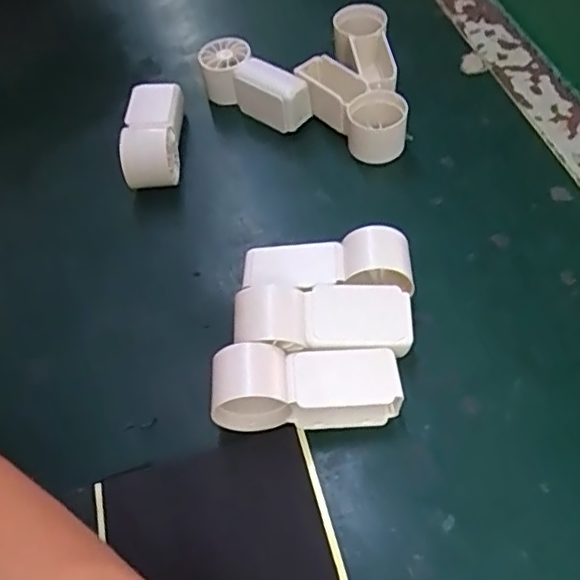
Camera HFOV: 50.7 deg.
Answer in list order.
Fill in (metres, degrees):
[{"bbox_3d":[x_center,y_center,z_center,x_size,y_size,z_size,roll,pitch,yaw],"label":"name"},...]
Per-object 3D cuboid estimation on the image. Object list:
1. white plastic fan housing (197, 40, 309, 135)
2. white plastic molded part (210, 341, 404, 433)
[{"bbox_3d":[-0.029,-0.151,0.448,0.031,0.037,0.089,-40,60,-21],"label":"white plastic fan housing"},{"bbox_3d":[0.008,0.048,0.307,0.091,0.034,0.031,-3,54,3],"label":"white plastic molded part"}]

